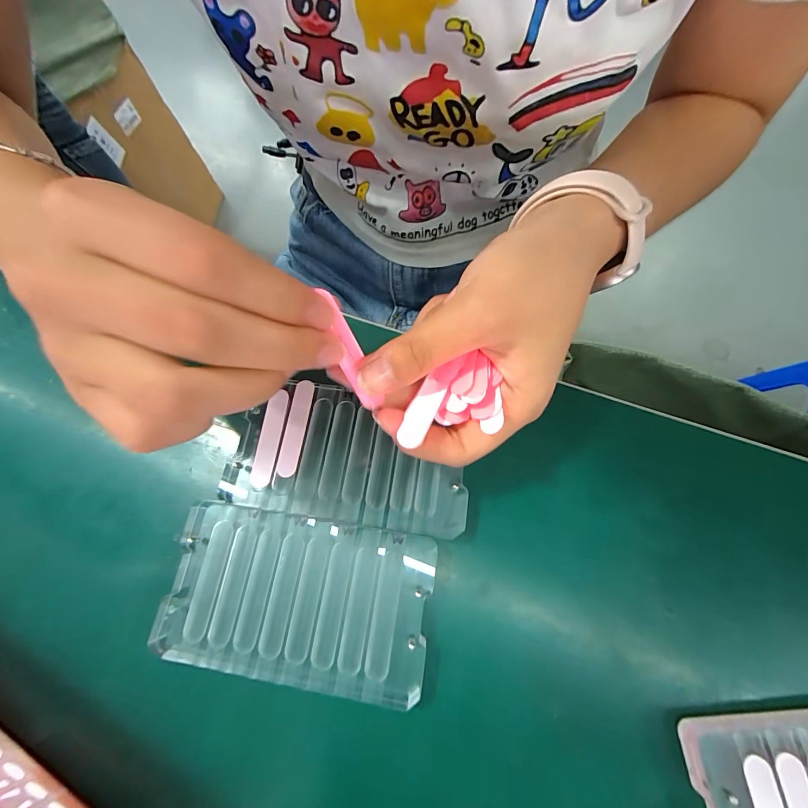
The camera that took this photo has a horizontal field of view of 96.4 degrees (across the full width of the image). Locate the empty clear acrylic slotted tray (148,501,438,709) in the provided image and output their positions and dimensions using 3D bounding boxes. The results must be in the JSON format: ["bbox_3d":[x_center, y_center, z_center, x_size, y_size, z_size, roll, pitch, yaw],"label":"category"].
[{"bbox_3d":[-0.050,0.089,0.168,0.121,0.011,0.067,7,73,6],"label":"empty clear acrylic slotted tray"}]

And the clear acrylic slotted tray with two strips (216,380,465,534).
[{"bbox_3d":[-0.027,0.025,0.181,0.116,0.004,0.065,8,73,7],"label":"clear acrylic slotted tray with two strips"}]

